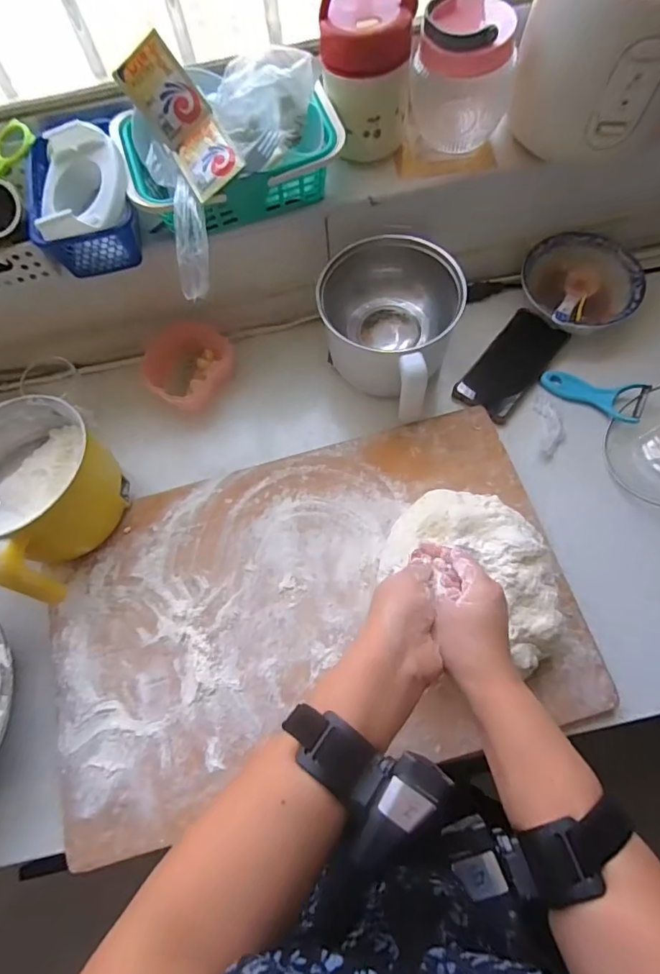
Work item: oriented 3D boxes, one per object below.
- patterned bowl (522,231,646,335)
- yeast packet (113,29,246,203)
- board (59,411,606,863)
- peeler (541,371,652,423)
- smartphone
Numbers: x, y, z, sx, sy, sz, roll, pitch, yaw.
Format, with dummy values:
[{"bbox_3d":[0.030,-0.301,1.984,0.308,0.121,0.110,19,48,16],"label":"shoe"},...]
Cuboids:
[{"bbox_3d":[0.329,-0.261,0.670,0.147,0.048,0.145,-1,70,2],"label":"patterned bowl"},{"bbox_3d":[-0.142,-0.355,0.491,0.059,0.043,0.134,-37,99,-10],"label":"yeast packet"},{"bbox_3d":[-0.023,0.130,0.556,0.556,0.018,0.354,-15,70,-3],"label":"board"},{"bbox_3d":[0.332,-0.124,0.631,0.120,0.029,0.055,26,74,11],"label":"peeler"},{"bbox_3d":[0.239,-0.163,0.660,0.079,0.013,0.159,37,81,17],"label":"smartphone"}]

